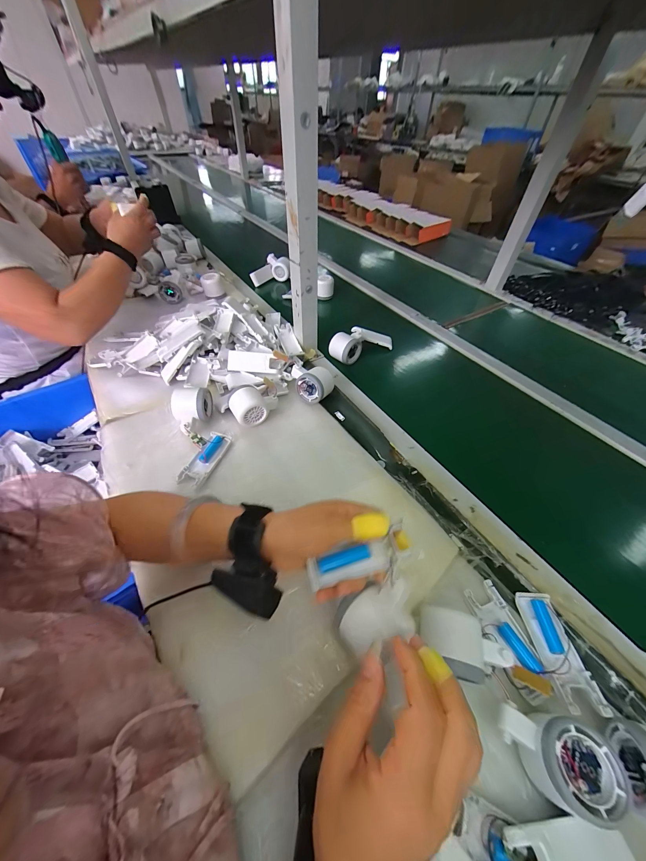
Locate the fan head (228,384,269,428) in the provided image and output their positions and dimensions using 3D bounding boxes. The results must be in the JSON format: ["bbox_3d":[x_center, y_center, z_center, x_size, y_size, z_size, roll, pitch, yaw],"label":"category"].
[{"bbox_3d":[-0.131,-0.041,0.507,0.059,0.058,0.052,-22,54,-19],"label":"fan head"}]

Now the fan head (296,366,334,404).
[{"bbox_3d":[-0.013,-0.089,0.549,0.054,0.060,0.063,24,53,18],"label":"fan head"}]

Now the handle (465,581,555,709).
[{"bbox_3d":[0.200,0.222,0.309,0.045,0.021,0.103,-11,51,-11],"label":"handle"}]

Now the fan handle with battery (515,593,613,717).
[{"bbox_3d":[0.250,0.230,0.307,0.039,0.027,0.102,4,49,2],"label":"fan handle with battery"}]

